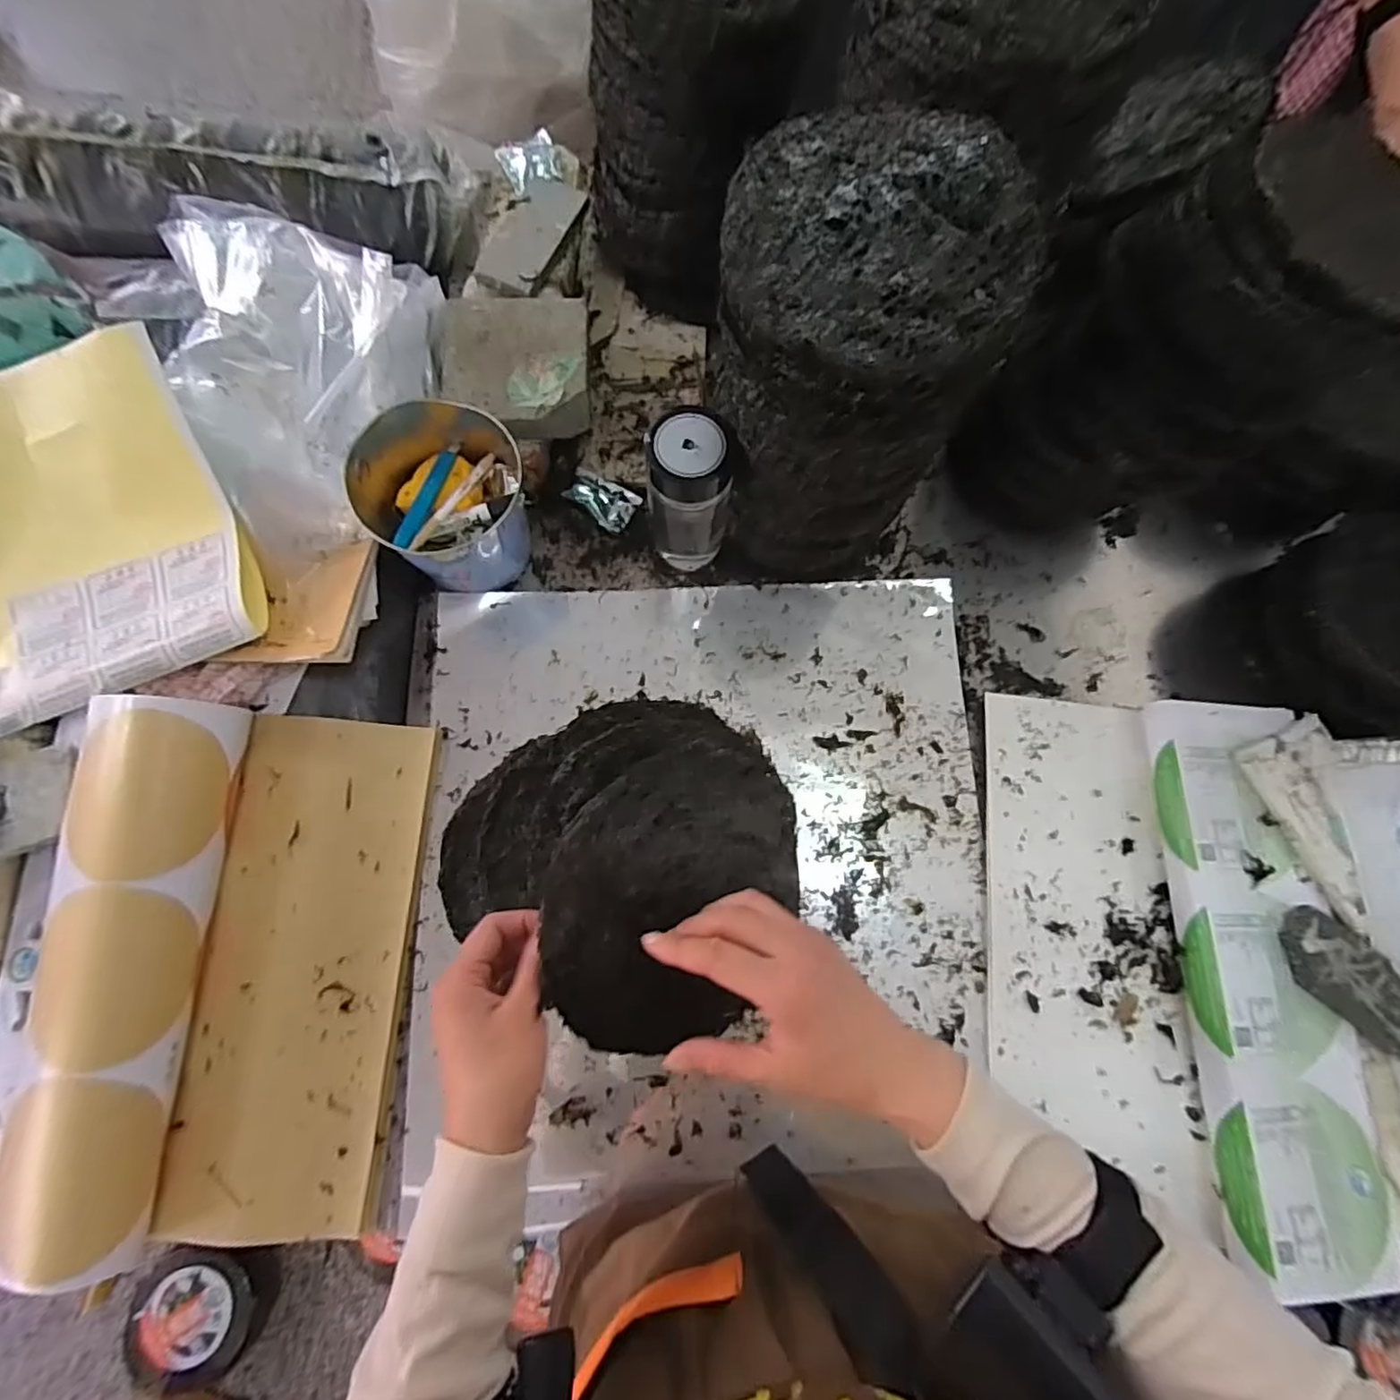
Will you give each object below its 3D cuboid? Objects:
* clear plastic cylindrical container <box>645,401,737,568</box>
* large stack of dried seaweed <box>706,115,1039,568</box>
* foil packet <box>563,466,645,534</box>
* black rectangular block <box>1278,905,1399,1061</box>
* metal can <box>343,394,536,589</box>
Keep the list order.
[{"bbox_3d":[-0.009,-0.191,0.610,0.073,0.182,0.071,0,77,-1],"label":"clear plastic cylindrical container"},{"bbox_3d":[0.115,-0.251,0.548,0.199,0.341,0.190,8,77,1],"label":"large stack of dried seaweed"},{"bbox_3d":[-0.108,-0.221,0.699,0.073,0.012,0.051,29,72,-12],"label":"foil packet"},{"bbox_3d":[0.606,0.261,0.577,0.149,0.017,0.070,40,79,8],"label":"black rectangular block"},{"bbox_3d":[-0.237,-0.191,0.626,0.138,0.134,0.149,0,77,-1],"label":"metal can"}]

